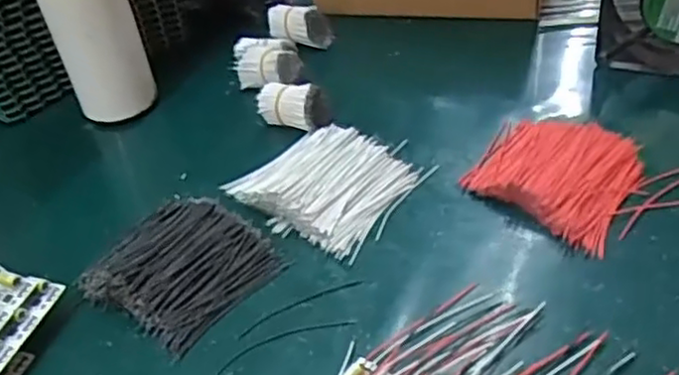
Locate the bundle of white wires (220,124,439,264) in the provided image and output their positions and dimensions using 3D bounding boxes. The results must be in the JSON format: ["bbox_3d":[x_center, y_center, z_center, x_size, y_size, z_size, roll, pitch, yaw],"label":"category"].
[{"bbox_3d":[-0.012,-0.010,0.474,0.114,0.017,0.097,22,49,30],"label":"bundle of white wires"}]

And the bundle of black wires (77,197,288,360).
[{"bbox_3d":[-0.099,0.046,0.428,0.099,0.024,0.096,27,52,34],"label":"bundle of black wires"}]

